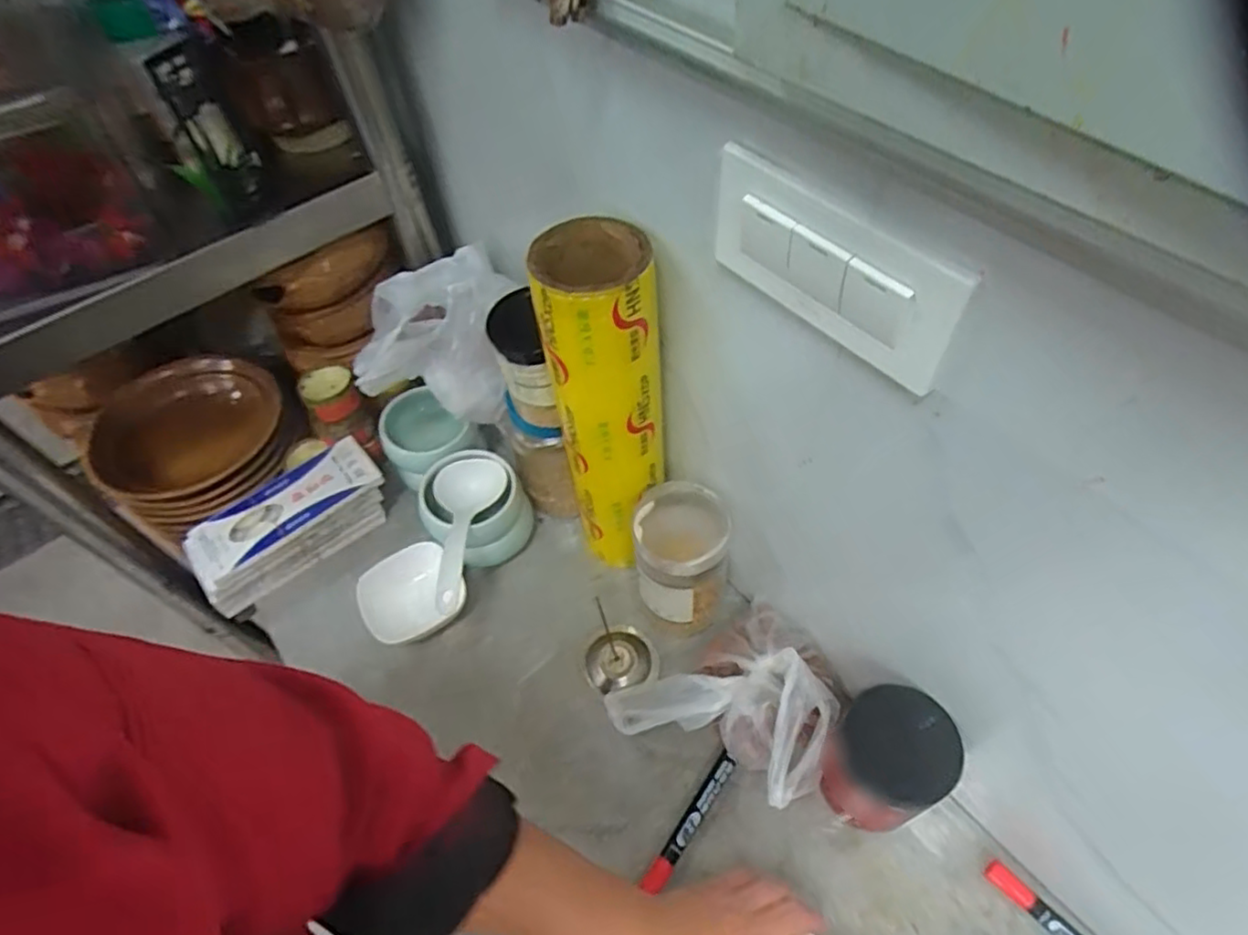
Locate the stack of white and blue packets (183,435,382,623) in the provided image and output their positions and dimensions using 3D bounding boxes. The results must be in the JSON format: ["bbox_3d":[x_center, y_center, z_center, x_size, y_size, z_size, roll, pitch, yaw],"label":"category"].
[{"bbox_3d":[-0.360,0.061,0.738,0.207,0.066,0.091,-30,56,-16],"label":"stack of white and blue packets"}]

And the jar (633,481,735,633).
[{"bbox_3d":[0.055,0.090,0.636,0.075,0.156,0.081,-3,53,3],"label":"jar"}]

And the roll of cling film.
[{"bbox_3d":[-0.011,-0.043,0.591,0.085,0.331,0.095,-6,53,1],"label":"roll of cling film"}]

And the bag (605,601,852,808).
[{"bbox_3d":[0.094,0.188,0.604,0.187,0.069,0.151,24,59,21],"label":"bag"}]

